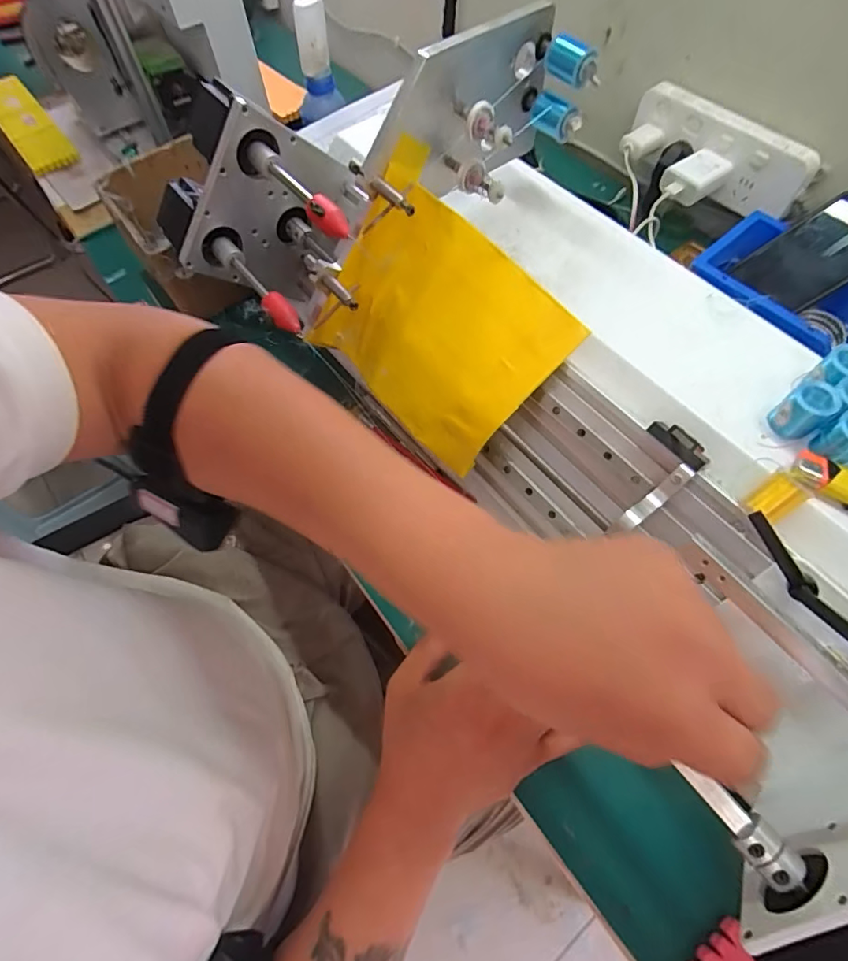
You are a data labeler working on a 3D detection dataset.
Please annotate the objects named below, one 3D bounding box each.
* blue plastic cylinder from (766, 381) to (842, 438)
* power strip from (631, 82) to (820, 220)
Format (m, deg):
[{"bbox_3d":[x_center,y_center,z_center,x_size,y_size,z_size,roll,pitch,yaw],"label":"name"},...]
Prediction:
[{"bbox_3d":[0.241,-0.044,0.316,0.023,0.032,0.024,-32,66,-14],"label":"blue plastic cylinder"},{"bbox_3d":[0.315,-0.352,0.542,0.034,0.078,0.194,-39,68,-17],"label":"power strip"}]

